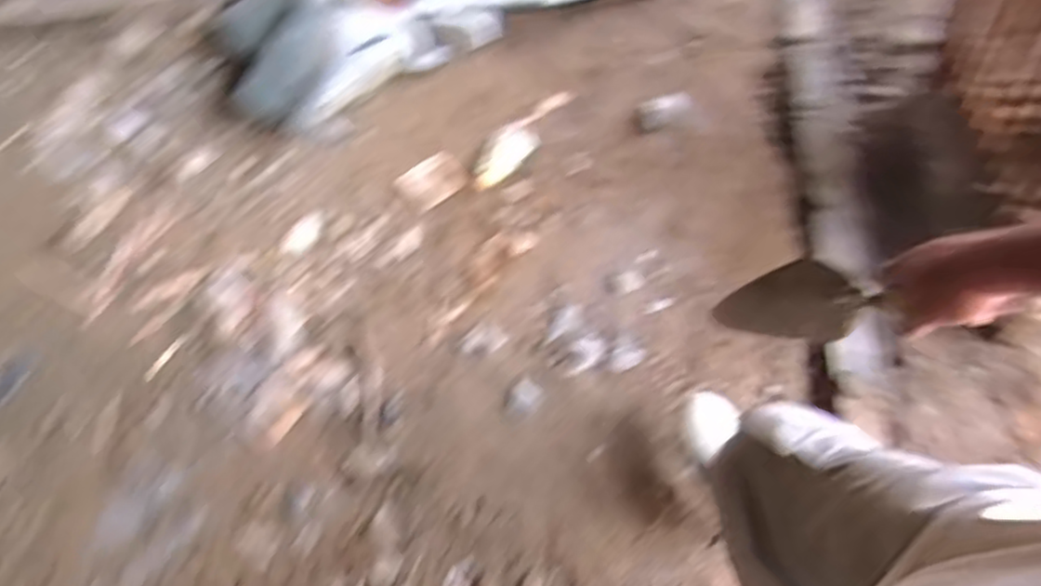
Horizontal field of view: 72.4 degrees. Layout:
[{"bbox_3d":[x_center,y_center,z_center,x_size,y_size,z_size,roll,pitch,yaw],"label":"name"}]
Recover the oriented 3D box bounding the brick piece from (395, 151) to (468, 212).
[{"bbox_3d":[-0.196,-0.254,1.608,0.147,0.032,0.124,-36,71,-11],"label":"brick piece"}]

